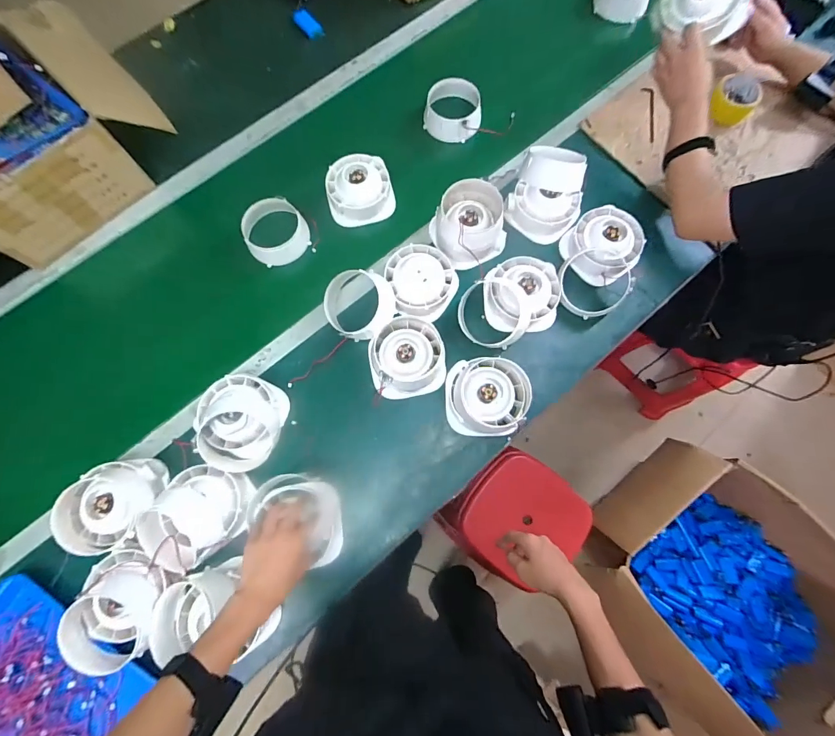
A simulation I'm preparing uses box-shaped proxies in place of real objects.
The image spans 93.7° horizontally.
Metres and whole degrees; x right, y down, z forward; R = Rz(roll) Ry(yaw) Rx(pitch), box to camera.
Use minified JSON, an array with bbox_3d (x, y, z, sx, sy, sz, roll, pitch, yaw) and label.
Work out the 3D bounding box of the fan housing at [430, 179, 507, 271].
[{"bbox_3d":[0.103,-0.277,0.764,0.132,0.094,0.147,-22,77,-4],"label":"fan housing"}]

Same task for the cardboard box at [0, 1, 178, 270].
[{"bbox_3d":[-0.743,-0.472,0.751,0.383,0.196,0.402,43,81,10],"label":"cardboard box"}]

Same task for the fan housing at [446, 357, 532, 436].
[{"bbox_3d":[0.124,0.050,0.690,0.144,0.066,0.132,0,77,1],"label":"fan housing"}]

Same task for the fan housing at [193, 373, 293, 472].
[{"bbox_3d":[-0.312,0.094,0.686,0.149,0.075,0.165,-3,77,1],"label":"fan housing"}]

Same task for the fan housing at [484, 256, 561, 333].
[{"bbox_3d":[0.197,-0.139,0.738,0.140,0.056,0.142,-2,77,1],"label":"fan housing"}]

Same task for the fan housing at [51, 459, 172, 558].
[{"bbox_3d":[-0.500,0.224,0.645,0.126,0.091,0.140,-6,77,0],"label":"fan housing"}]

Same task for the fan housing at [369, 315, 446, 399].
[{"bbox_3d":[-0.019,-0.024,0.705,0.135,0.073,0.143,-7,77,0],"label":"fan housing"}]

